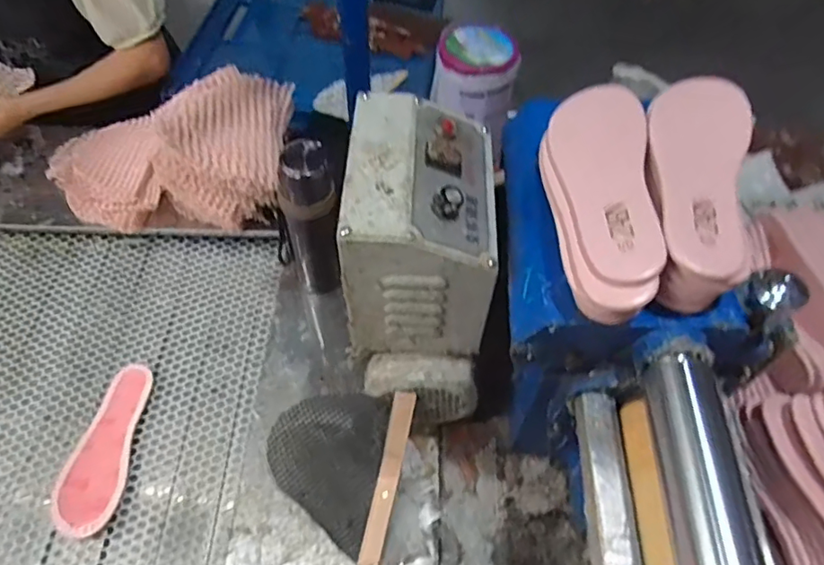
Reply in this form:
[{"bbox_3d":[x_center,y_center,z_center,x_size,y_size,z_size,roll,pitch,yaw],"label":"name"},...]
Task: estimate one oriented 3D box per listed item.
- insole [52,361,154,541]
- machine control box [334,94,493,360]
[{"bbox_3d":[-0.415,0.215,0.755,0.085,0.021,0.226,-1,52,0],"label":"insole"},{"bbox_3d":[0.007,-0.055,0.594,0.142,0.194,0.188,2,55,-1],"label":"machine control box"}]

